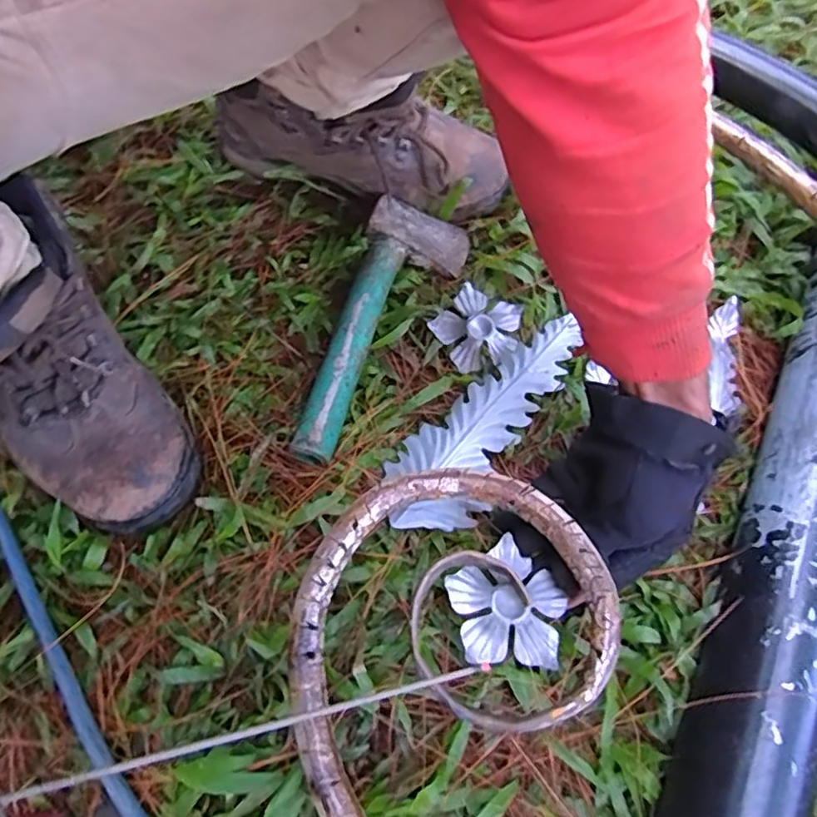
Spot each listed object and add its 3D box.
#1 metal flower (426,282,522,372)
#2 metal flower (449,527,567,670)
[{"bbox_3d":[0.059,-0.069,0.533,0.066,0.009,0.072,36,68,15],"label":"metal flower"},{"bbox_3d":[0.060,0.122,0.394,0.068,0.010,0.072,1,64,0],"label":"metal flower"}]

